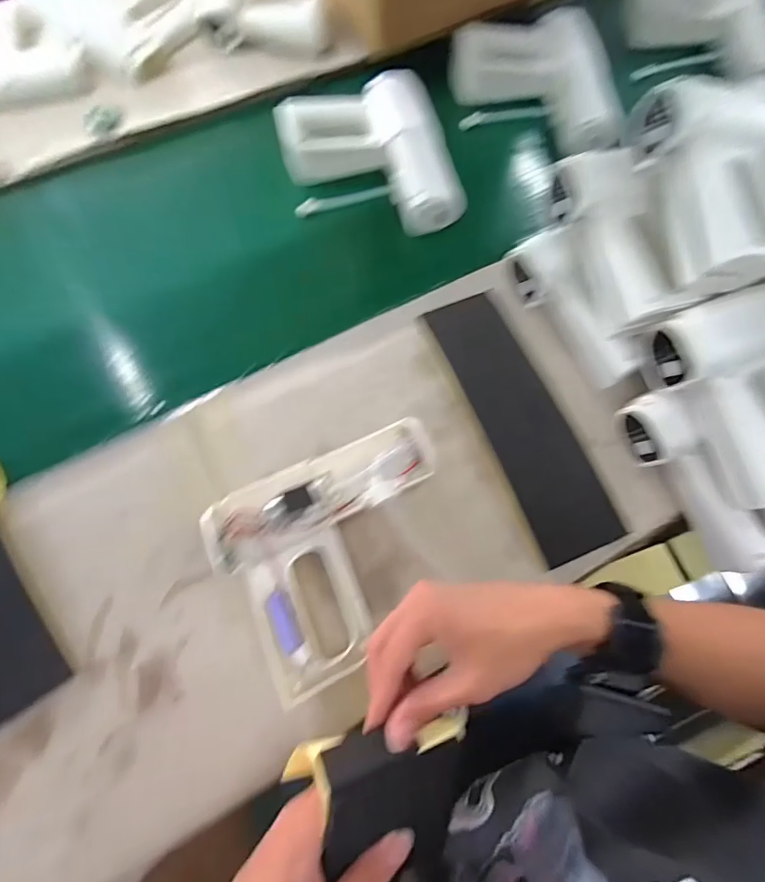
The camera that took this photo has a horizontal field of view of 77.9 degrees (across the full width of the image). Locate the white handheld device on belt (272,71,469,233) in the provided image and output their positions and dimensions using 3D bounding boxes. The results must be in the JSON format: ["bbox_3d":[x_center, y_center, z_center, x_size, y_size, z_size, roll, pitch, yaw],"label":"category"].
[{"bbox_3d":[-0.017,-0.346,0.592,0.191,0.060,0.213,-16,71,-6],"label":"white handheld device on belt"}]

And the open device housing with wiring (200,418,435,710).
[{"bbox_3d":[-0.027,0.095,0.425,0.208,0.046,0.179,-26,73,-10],"label":"open device housing with wiring"}]

